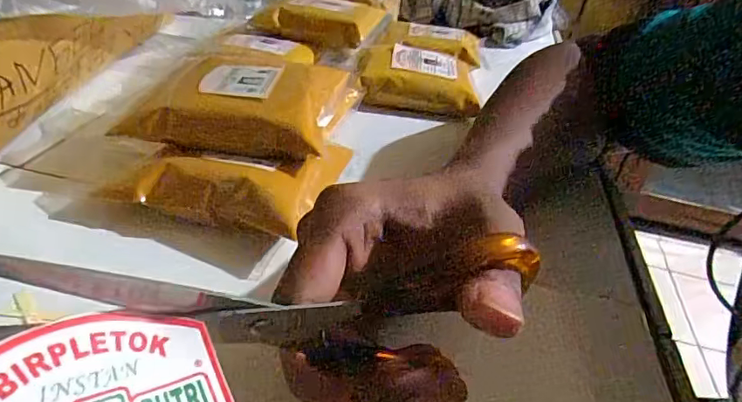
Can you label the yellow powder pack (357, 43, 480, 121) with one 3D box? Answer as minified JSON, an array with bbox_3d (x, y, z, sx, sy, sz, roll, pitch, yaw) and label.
[{"bbox_3d":[0.045,-0.118,0.497,0.109,0.038,0.094,5,33,-5],"label":"yellow powder pack"}]

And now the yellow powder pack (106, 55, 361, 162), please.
[{"bbox_3d":[-0.081,-0.064,0.337,0.127,0.042,0.077,8,33,1],"label":"yellow powder pack"}]

